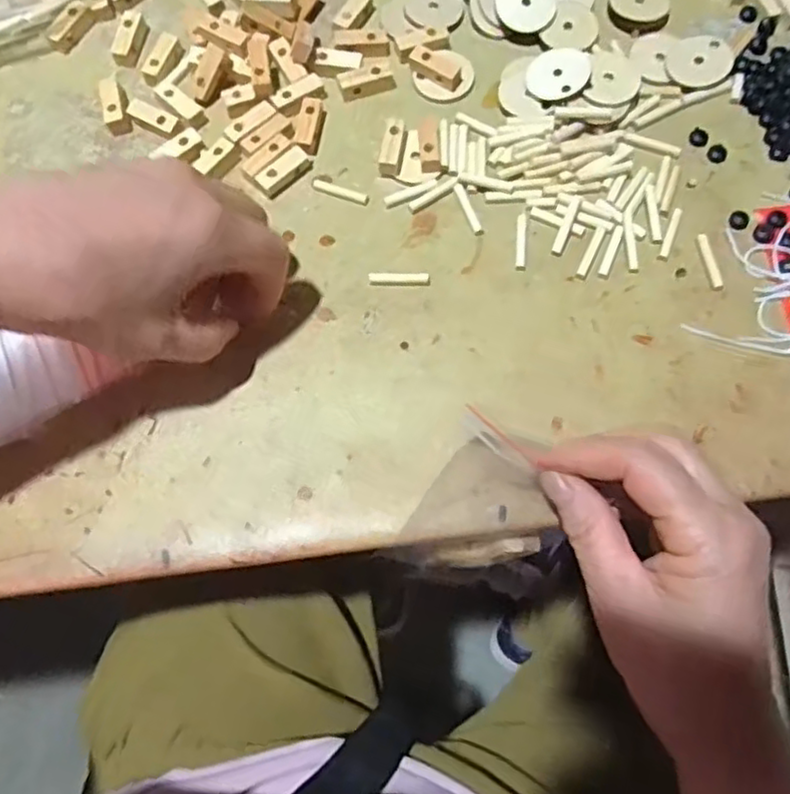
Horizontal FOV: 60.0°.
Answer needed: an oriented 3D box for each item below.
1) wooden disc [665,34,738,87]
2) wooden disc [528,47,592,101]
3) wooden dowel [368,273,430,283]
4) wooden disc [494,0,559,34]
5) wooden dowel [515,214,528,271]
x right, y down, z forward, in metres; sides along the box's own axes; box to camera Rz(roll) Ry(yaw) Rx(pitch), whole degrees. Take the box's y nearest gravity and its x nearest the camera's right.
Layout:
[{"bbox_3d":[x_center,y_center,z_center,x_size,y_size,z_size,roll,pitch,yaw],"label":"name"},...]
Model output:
[{"bbox_3d":[0.168,-0.186,0.377,0.035,0.004,0.029,-20,77,11],"label":"wooden disc"},{"bbox_3d":[0.089,-0.175,0.371,0.032,0.004,0.032,-3,79,13],"label":"wooden disc"},{"bbox_3d":[0.002,-0.062,0.352,0.030,0.004,0.005,0,70,2],"label":"wooden dowel"},{"bbox_3d":[0.075,-0.225,0.389,0.033,0.005,0.035,0,93,0],"label":"wooden disc"},{"bbox_3d":[0.066,-0.080,0.356,0.006,0.004,0.031,3,71,3],"label":"wooden dowel"}]

